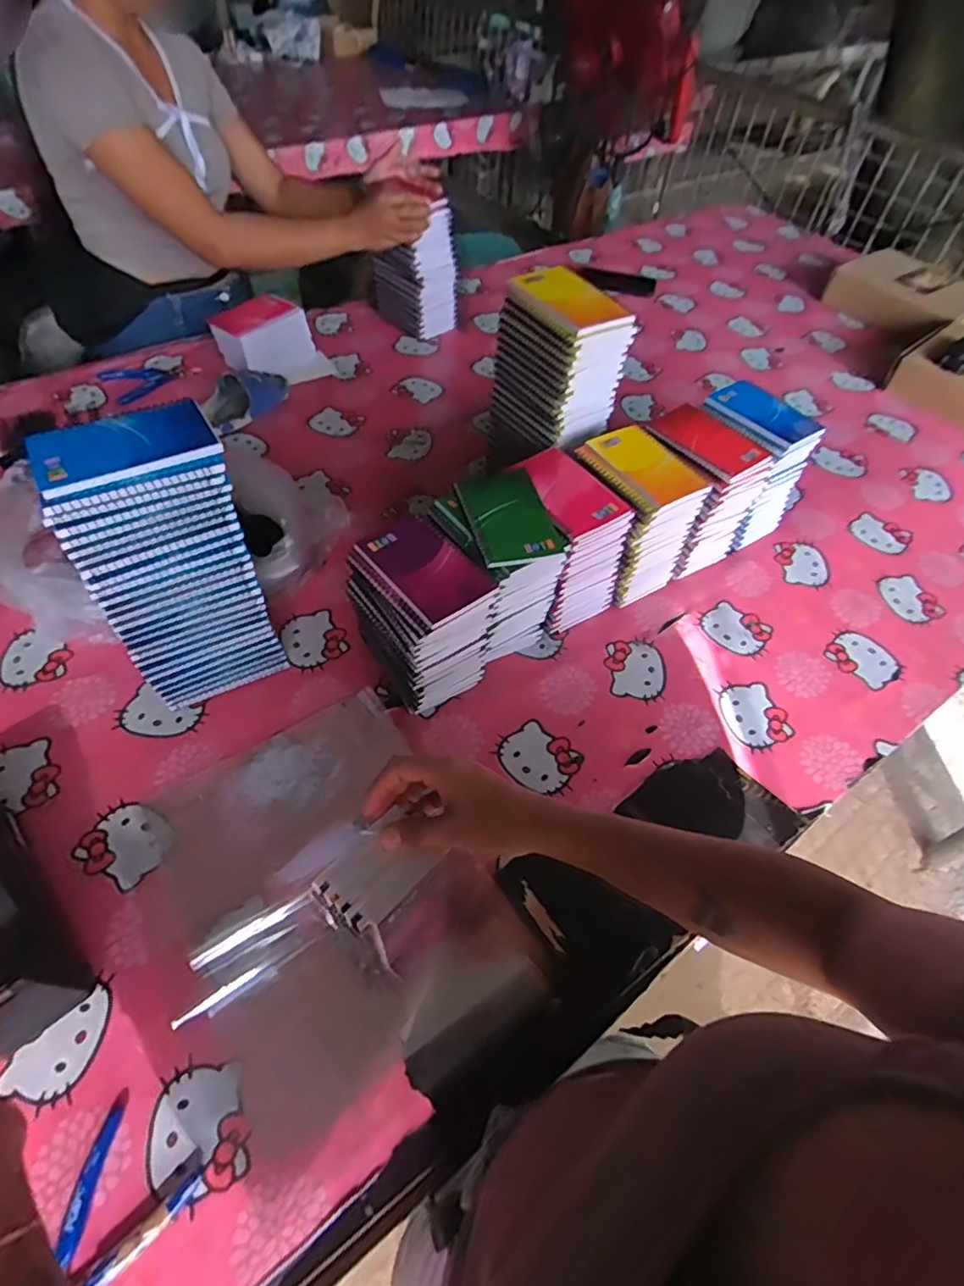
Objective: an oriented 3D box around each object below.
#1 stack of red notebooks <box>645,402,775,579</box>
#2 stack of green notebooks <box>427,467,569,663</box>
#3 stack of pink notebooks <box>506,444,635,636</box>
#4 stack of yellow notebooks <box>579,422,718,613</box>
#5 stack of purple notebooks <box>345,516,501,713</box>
[{"bbox_3d":[0.268,-0.199,0.810,0.115,0.168,0.136,-28,60,-22],"label":"stack of red notebooks"},{"bbox_3d":[0.019,-0.078,0.702,0.109,0.171,0.136,-23,58,-19],"label":"stack of green notebooks"},{"bbox_3d":[0.091,-0.122,0.745,0.094,0.161,0.142,-25,58,-21],"label":"stack of pink notebooks"},{"bbox_3d":[0.183,-0.155,0.773,0.108,0.170,0.131,-25,59,-21],"label":"stack of yellow notebooks"},{"bbox_3d":[-0.062,-0.026,0.656,0.095,0.167,0.129,-33,62,-25],"label":"stack of purple notebooks"}]

